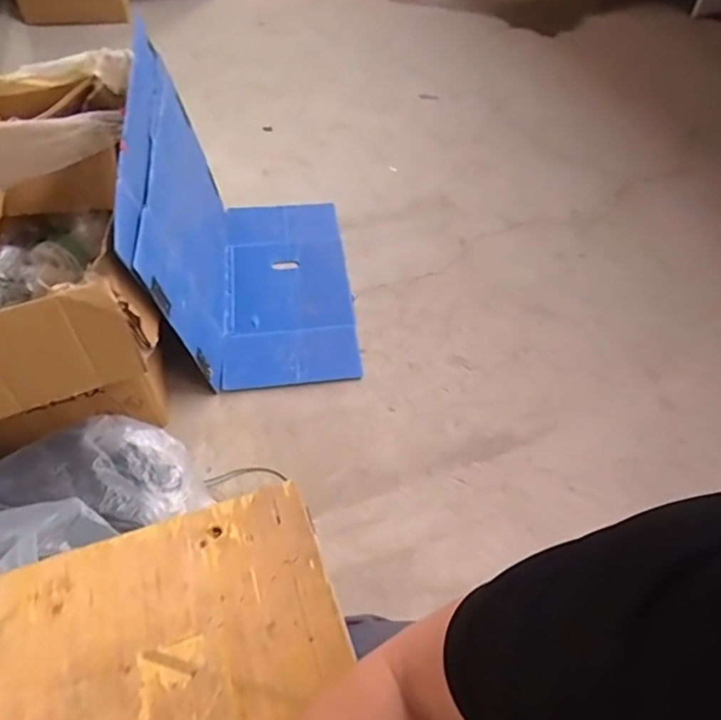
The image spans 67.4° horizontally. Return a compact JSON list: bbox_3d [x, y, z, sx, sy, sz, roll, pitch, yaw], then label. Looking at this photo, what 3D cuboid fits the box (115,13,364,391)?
[{"bbox_3d":[-0.291,-0.414,1.498,0.486,0.586,0.825,-9,51,-5],"label":"box"}]

